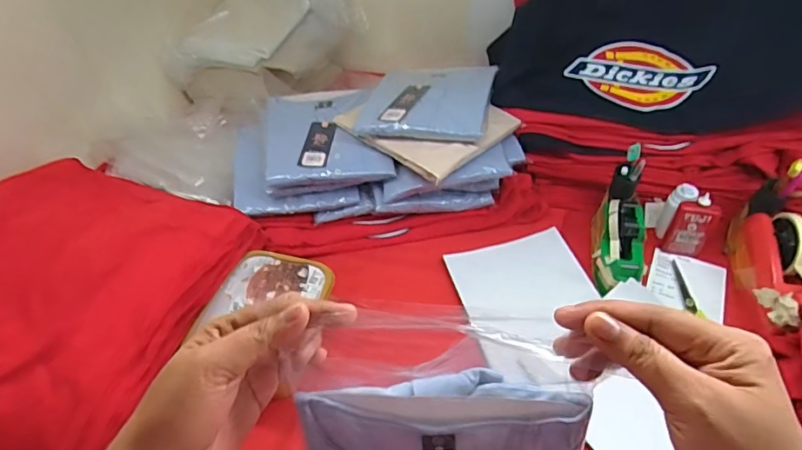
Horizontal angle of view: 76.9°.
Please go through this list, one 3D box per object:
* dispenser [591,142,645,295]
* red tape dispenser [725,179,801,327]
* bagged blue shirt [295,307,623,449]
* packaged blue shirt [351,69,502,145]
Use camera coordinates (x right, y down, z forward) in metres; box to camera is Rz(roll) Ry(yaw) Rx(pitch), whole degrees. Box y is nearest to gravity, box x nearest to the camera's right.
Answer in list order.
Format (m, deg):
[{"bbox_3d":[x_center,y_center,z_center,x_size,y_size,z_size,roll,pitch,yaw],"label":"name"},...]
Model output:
[{"bbox_3d":[0.348,0.003,0.793,0.072,0.132,0.217,10,81,13],"label":"dispenser"},{"bbox_3d":[0.544,0.047,0.733,0.066,0.113,0.225,5,44,9],"label":"red tape dispenser"},{"bbox_3d":[0.032,0.201,0.409,0.198,0.243,0.039,0,30,3],"label":"bagged blue shirt"},{"bbox_3d":[0.052,-0.221,0.880,0.205,0.030,0.229,8,44,11],"label":"packaged blue shirt"}]

